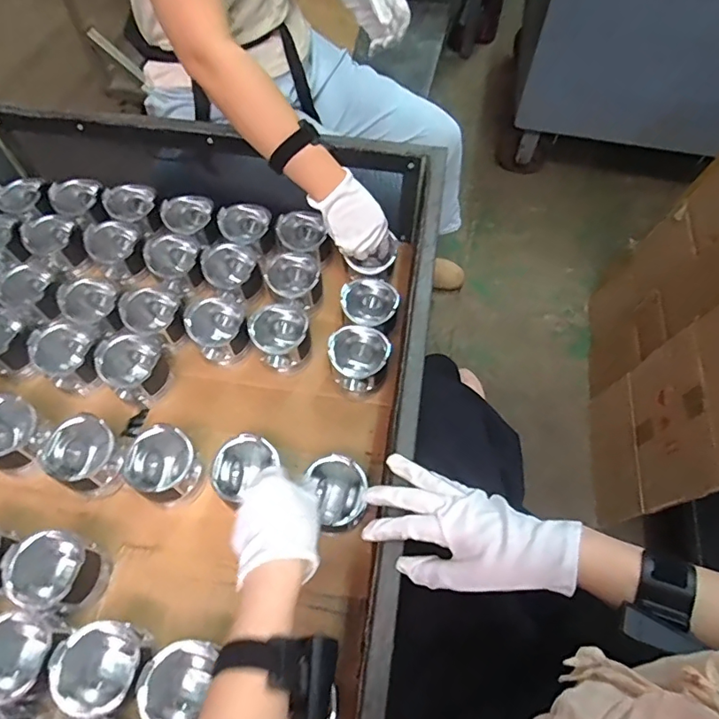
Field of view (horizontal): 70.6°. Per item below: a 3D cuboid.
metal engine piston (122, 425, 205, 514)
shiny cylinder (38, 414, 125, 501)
[{"bbox_3d":[-0.248,0.139,0.652,0.085,0.081,0.081,37,67,17],"label":"metal engine piston"},{"bbox_3d":[-0.352,0.129,0.666,0.089,0.088,0.083,1,61,-1],"label":"shiny cylinder"}]

